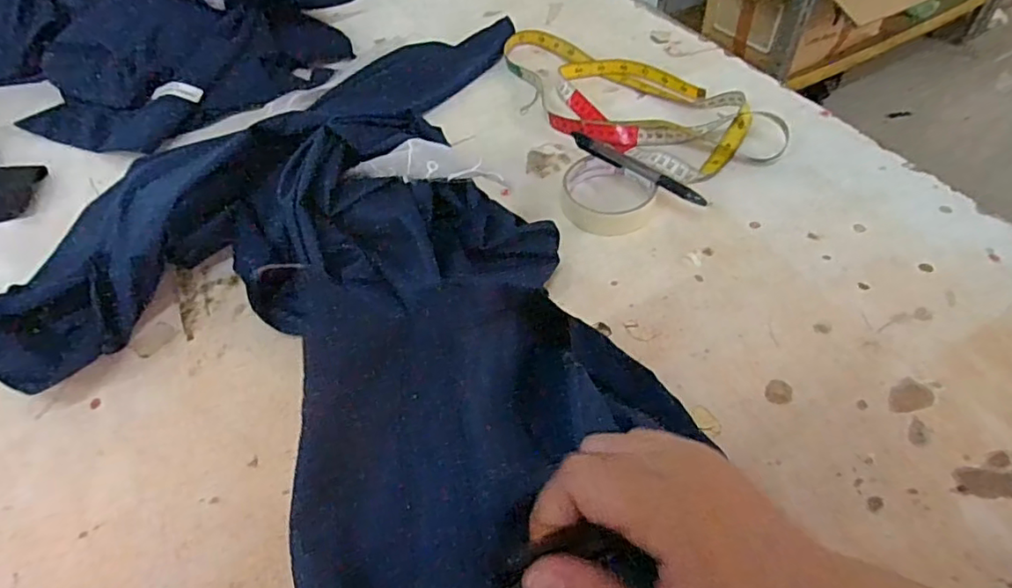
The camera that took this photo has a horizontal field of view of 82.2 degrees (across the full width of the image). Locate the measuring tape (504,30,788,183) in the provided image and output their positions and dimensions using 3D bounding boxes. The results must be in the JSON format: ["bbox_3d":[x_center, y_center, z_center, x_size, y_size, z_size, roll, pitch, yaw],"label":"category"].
[{"bbox_3d":[0.112,-0.206,0.611,0.339,0.021,0.137,36,63,28],"label":"measuring tape"}]

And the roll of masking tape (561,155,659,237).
[{"bbox_3d":[0.093,-0.090,0.520,0.083,0.019,0.087,-3,52,3],"label":"roll of masking tape"}]

